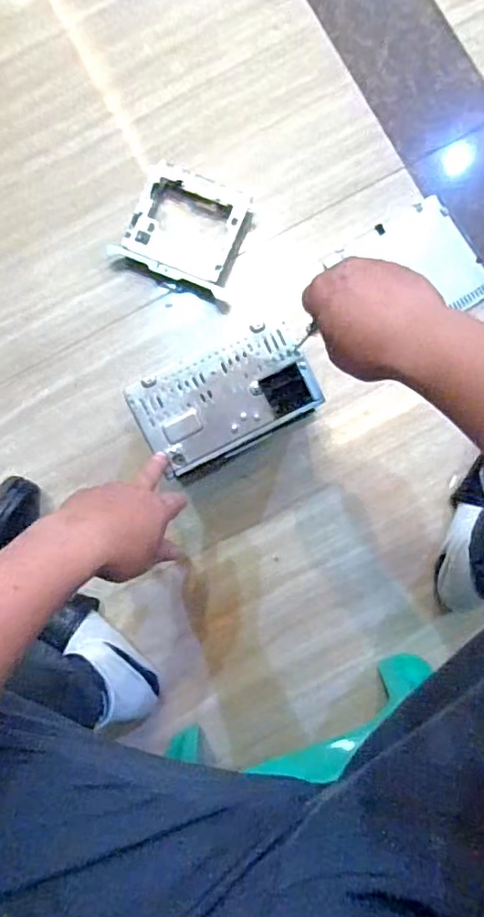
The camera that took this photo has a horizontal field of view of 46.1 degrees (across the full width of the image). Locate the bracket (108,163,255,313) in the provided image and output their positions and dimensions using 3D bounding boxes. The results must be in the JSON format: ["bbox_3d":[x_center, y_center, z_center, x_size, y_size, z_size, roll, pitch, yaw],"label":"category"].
[{"bbox_3d":[-0.074,-0.310,0.773,0.165,0.037,0.156,22,85,6],"label":"bracket"}]

